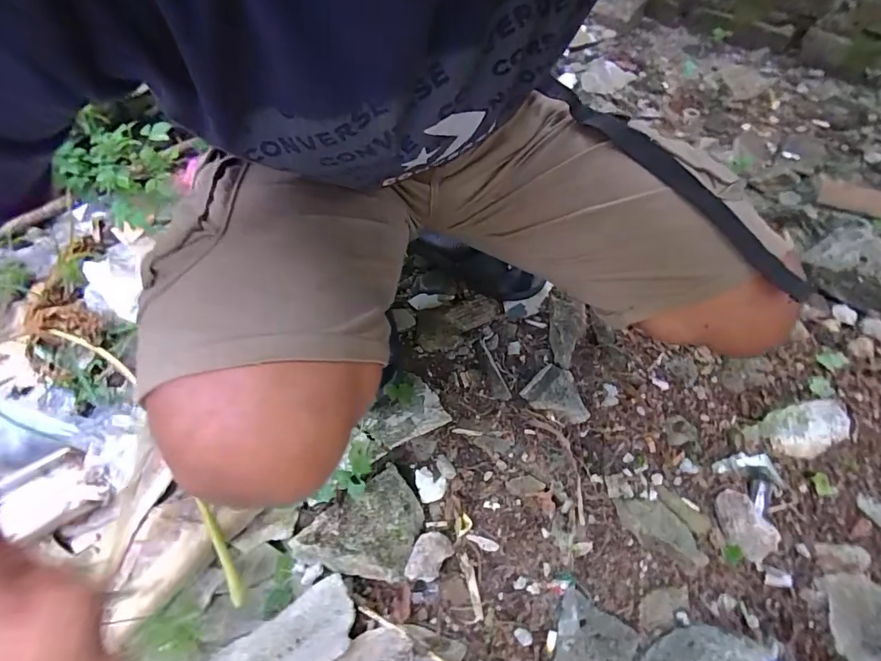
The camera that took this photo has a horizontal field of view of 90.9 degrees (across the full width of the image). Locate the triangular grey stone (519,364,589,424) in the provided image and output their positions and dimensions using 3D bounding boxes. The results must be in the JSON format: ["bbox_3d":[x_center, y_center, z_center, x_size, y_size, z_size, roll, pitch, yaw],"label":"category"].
[{"bbox_3d":[0.165,0.084,0.610,0.090,0.023,0.069,16,60,12],"label":"triangular grey stone"}]

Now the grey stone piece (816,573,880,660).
[{"bbox_3d":[0.452,0.306,0.444,0.074,0.048,0.104,-1,58,2],"label":"grey stone piece"}]

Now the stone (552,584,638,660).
[{"bbox_3d":[0.163,0.337,0.465,0.075,0.025,0.089,14,60,11],"label":"stone"}]

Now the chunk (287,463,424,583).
[{"bbox_3d":[-0.088,0.245,0.515,0.143,0.027,0.107,-33,62,-17],"label":"chunk"}]

